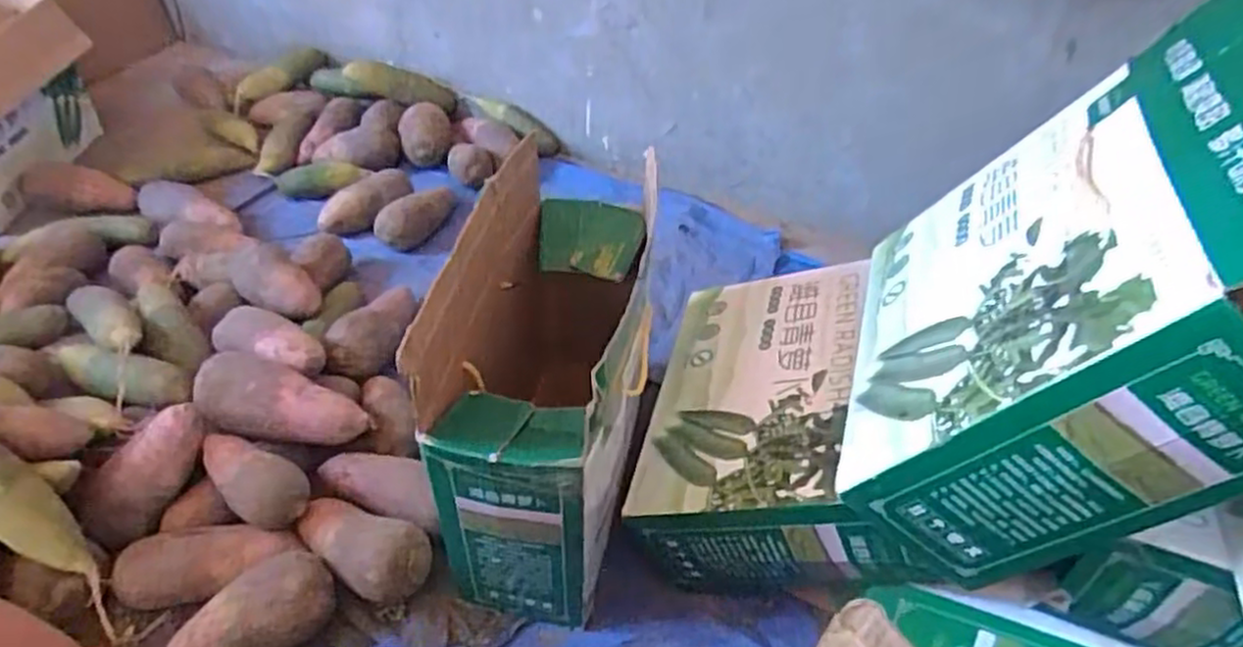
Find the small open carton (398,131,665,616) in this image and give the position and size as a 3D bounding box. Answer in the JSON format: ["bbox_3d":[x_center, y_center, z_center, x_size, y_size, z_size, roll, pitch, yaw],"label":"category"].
[{"bbox_3d":[-0.060,0.041,0.751,0.163,0.327,0.362,10,42,8],"label":"small open carton"}]

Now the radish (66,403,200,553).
[{"bbox_3d":[-0.492,0.152,0.758,0.057,0.072,0.154,35,90,31],"label":"radish"}]

